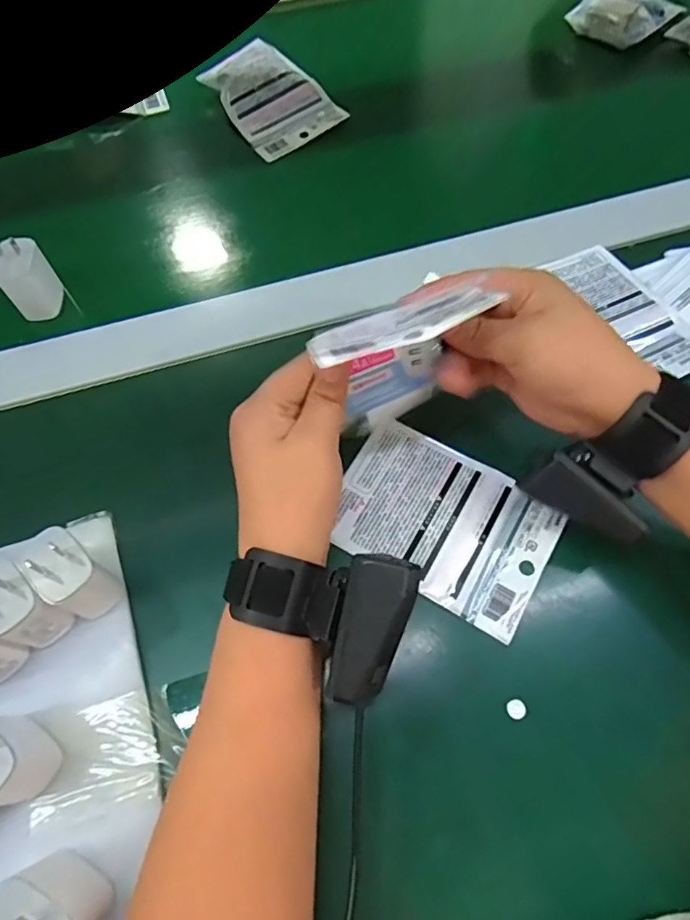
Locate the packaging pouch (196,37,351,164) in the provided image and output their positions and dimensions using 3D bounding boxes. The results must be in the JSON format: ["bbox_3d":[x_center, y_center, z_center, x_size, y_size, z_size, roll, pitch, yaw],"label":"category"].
[{"bbox_3d":[-0.073,-0.362,0.546,0.097,0.022,0.119,-39,87,-12],"label":"packaging pouch"}]

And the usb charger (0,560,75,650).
[{"bbox_3d":[-0.178,0.079,0.299,0.029,0.052,0.042,-42,71,-17],"label":"usb charger"}]

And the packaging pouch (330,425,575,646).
[{"bbox_3d":[0.062,0.039,0.353,0.136,0.006,0.096,28,68,13],"label":"packaging pouch"}]

